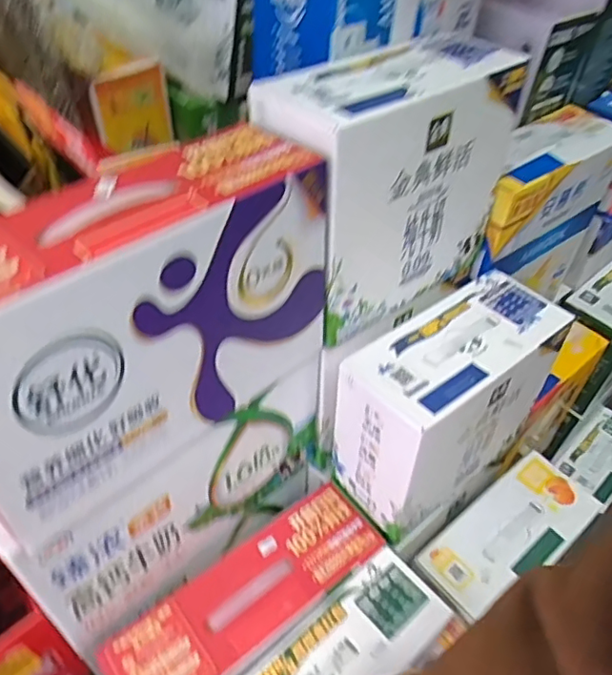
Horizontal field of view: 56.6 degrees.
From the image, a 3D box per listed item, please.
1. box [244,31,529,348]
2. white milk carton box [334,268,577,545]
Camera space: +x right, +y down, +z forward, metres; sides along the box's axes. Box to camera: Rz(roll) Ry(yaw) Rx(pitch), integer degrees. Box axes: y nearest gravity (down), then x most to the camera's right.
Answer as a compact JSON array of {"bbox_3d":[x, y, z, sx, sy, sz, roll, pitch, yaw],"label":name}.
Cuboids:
[{"bbox_3d":[0.090,-0.169,0.623,0.271,0.241,0.135,-30,55,-28],"label":"box"},{"bbox_3d":[0.174,0.085,0.716,0.265,0.237,0.133,-29,55,-28],"label":"white milk carton box"}]

